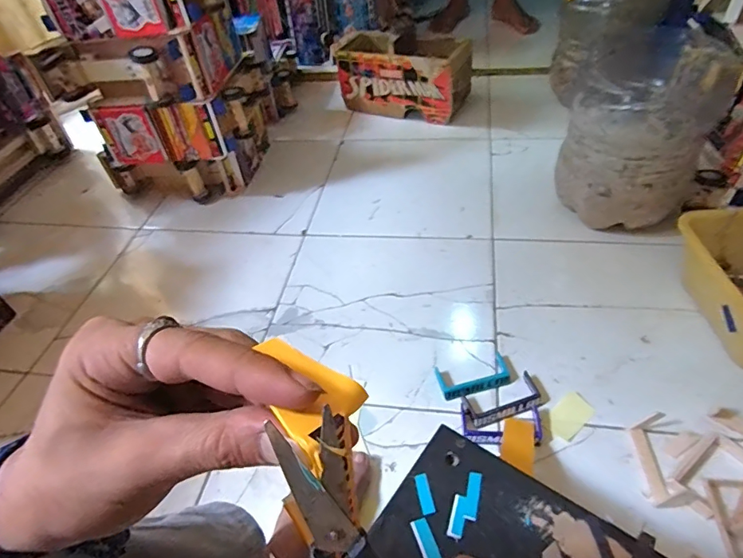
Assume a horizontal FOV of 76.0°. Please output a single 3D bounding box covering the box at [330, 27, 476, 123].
[{"bbox_3d":[0.085,-0.579,1.352,0.376,0.198,0.161,13,48,19],"label":"box"}]

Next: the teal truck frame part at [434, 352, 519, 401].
[{"bbox_3d":[0.166,0.150,0.747,0.121,0.013,0.061,-11,45,-4],"label":"teal truck frame part"}]

